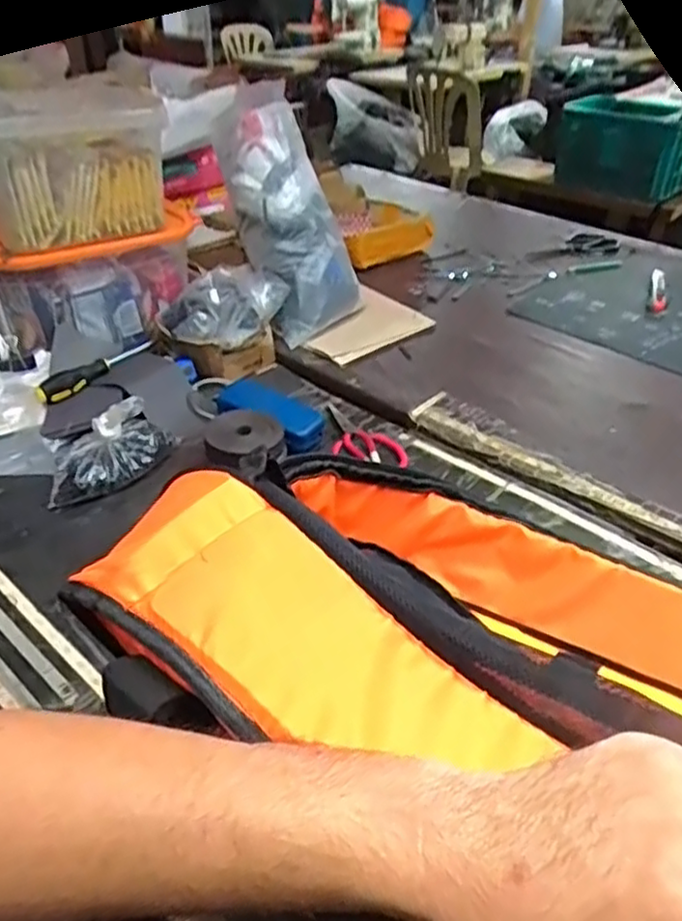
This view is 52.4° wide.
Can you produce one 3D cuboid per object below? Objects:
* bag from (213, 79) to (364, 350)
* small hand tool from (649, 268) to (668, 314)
[{"bbox_3d":[-0.094,-0.395,1.127,0.149,0.379,0.113,-29,16,-34],"label":"bag"},{"bbox_3d":[0.601,-0.323,1.310,0.029,0.009,0.208,14,38,16],"label":"small hand tool"}]

